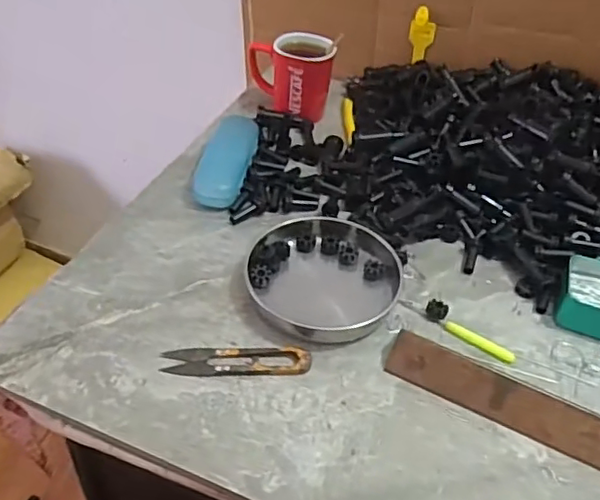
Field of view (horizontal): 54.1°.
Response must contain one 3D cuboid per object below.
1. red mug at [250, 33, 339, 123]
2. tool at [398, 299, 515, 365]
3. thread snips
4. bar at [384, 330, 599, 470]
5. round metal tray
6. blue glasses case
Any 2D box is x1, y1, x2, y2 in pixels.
[{"bbox_3d":[-0.013,-0.217,0.733,0.104,0.086,0.066,5,43,-3],"label":"red mug"},{"bbox_3d":[0.136,0.068,0.515,0.108,0.007,0.012,28,47,22],"label":"tool"},{"bbox_3d":[-0.050,0.088,0.470,0.115,0.007,0.027,2,43,-5],"label":"thread snips"},{"bbox_3d":[0.155,0.114,0.455,0.177,0.027,0.033,22,45,16],"label":"bar"},{"bbox_3d":[0.018,0.020,0.543,0.133,0.036,0.146,4,43,-3],"label":"round metal tray"},{"bbox_3d":[-0.079,-0.104,0.651,0.049,0.032,0.155,10,43,3],"label":"blue glasses case"}]

